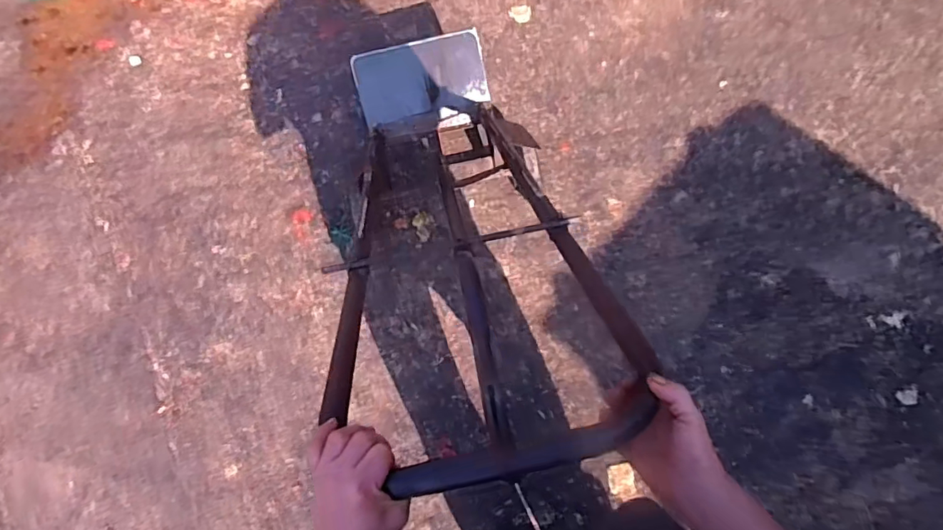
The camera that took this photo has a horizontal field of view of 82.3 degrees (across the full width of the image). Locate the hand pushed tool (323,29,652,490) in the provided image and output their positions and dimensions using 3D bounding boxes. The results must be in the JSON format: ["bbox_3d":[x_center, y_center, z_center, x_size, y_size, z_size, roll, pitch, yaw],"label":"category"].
[{"bbox_3d":[-0.020,-0.106,1.107,0.403,0.375,1.328,-12,35,-1],"label":"hand pushed tool"}]

